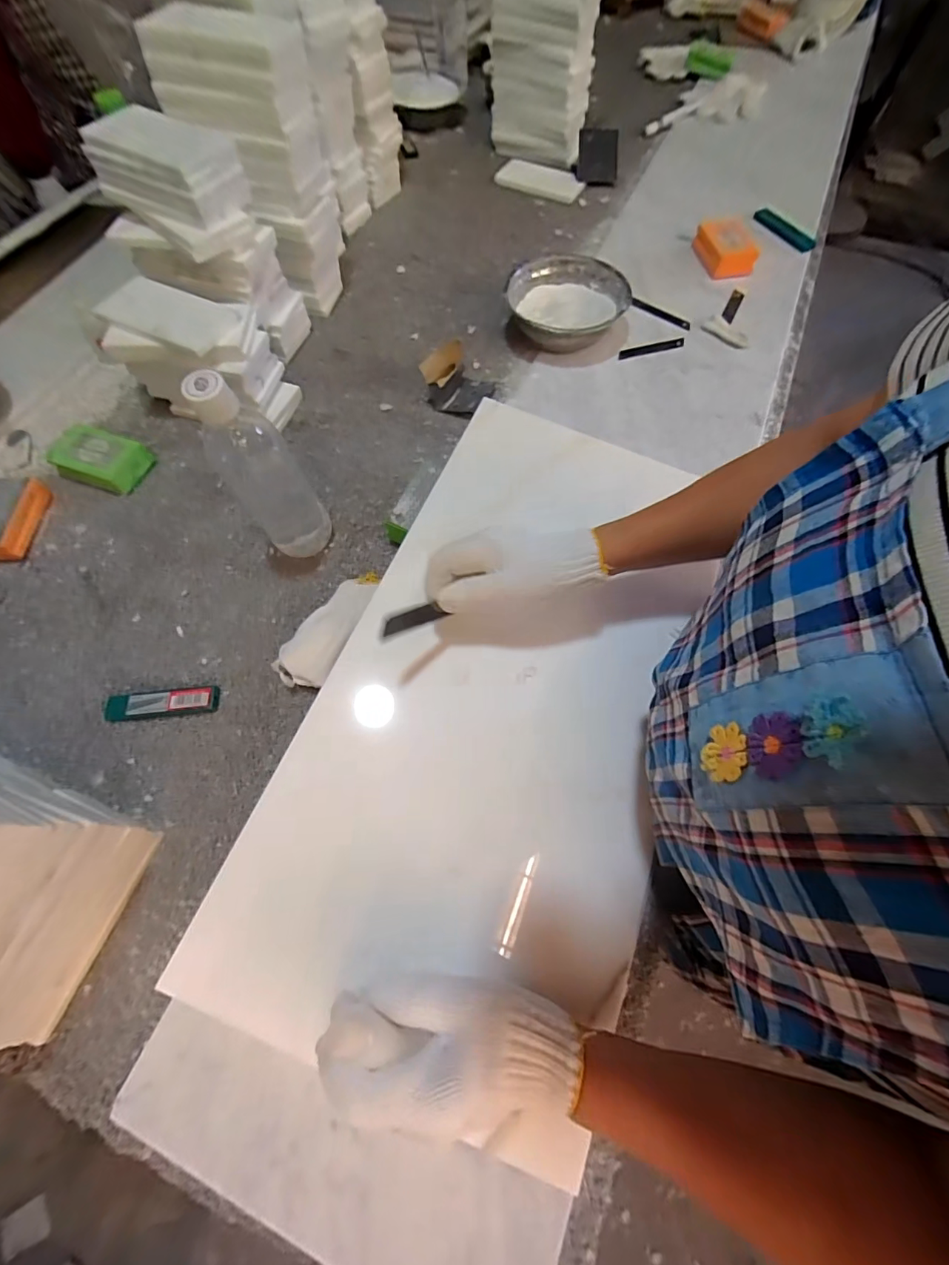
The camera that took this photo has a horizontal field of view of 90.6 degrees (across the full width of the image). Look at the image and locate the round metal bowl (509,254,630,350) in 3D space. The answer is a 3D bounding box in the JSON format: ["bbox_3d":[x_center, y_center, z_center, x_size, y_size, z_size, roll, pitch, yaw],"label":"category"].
[{"bbox_3d":[0.127,-0.439,0.632,0.146,0.048,0.151,-1,64,1],"label":"round metal bowl"}]

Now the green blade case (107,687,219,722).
[{"bbox_3d":[-0.296,0.067,0.443,0.104,0.013,0.025,-5,64,-1],"label":"green blade case"}]

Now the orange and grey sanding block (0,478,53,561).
[{"bbox_3d":[-0.524,-0.128,0.520,0.059,0.035,0.094,-7,64,-2],"label":"orange and grey sanding block"}]

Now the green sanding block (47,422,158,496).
[{"bbox_3d":[-0.440,-0.206,0.556,0.112,0.035,0.066,18,67,11],"label":"green sanding block"}]

